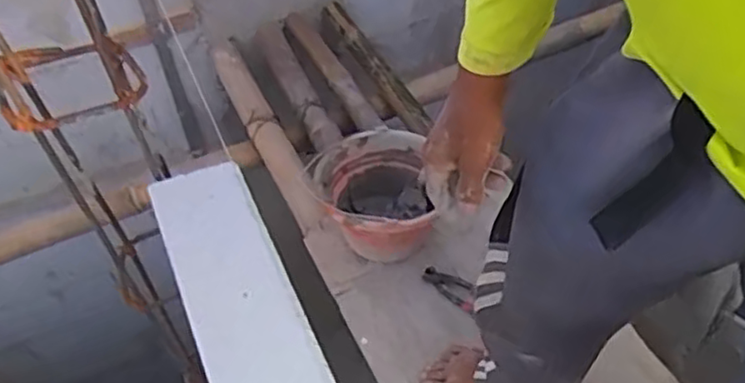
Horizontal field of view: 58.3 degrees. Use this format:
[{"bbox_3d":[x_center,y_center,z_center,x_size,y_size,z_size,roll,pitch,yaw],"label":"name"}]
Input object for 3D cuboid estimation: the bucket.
[{"bbox_3d":[-0.005,0.015,1.252,0.206,0.168,0.210,-2,50,2],"label":"bucket"}]

